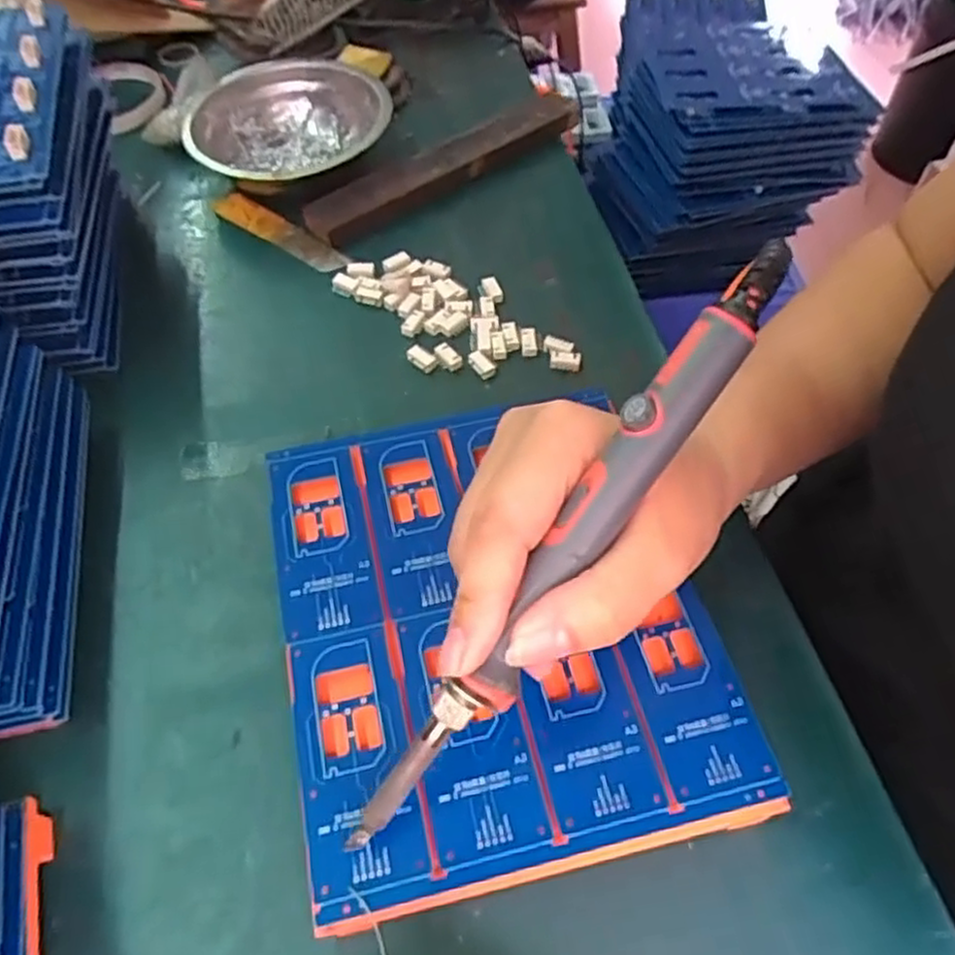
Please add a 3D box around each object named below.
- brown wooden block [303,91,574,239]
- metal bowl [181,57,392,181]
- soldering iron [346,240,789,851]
[{"bbox_3d":[-0.018,-0.201,0.477,0.195,0.019,0.031,-33,63,-20],"label":"brown wooden block"},{"bbox_3d":[-0.117,-0.220,0.472,0.124,0.033,0.119,0,57,0],"label":"metal bowl"},{"bbox_3d":[0.025,0.024,0.216,0.018,0.023,0.217,37,96,25],"label":"soldering iron"}]

